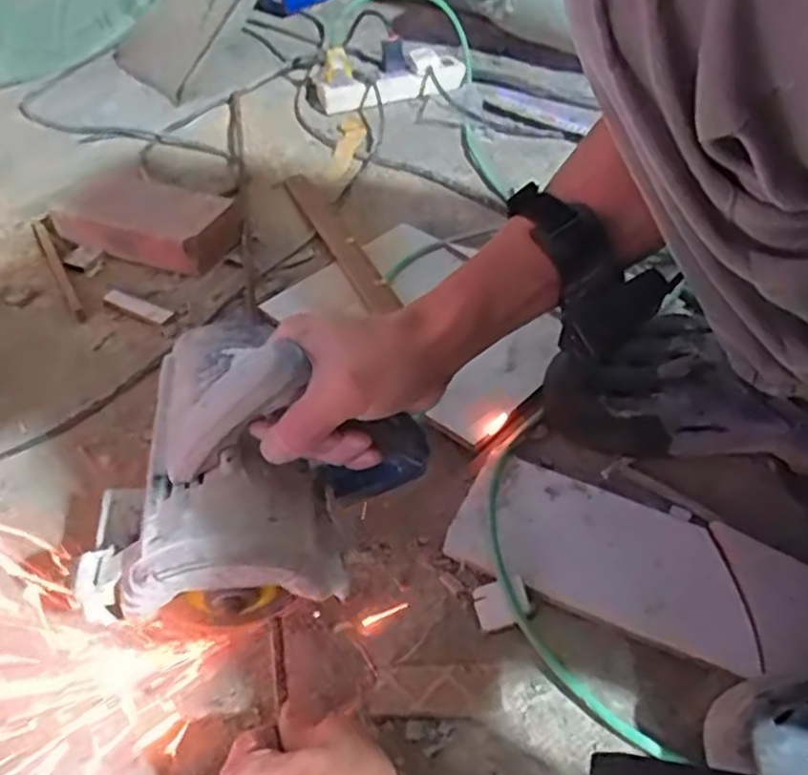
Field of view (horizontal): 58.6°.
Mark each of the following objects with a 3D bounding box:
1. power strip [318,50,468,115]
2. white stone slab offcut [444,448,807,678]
[{"bbox_3d":[-0.013,-0.456,1.071,0.225,0.044,0.065,-18,48,-11],"label":"power strip"},{"bbox_3d":[0.166,0.121,0.499,0.260,0.017,0.103,20,52,22],"label":"white stone slab offcut"}]

